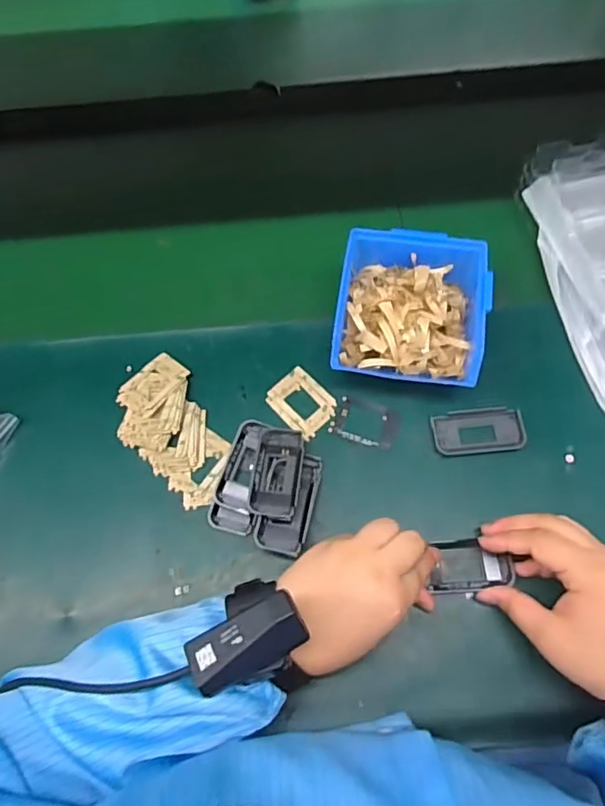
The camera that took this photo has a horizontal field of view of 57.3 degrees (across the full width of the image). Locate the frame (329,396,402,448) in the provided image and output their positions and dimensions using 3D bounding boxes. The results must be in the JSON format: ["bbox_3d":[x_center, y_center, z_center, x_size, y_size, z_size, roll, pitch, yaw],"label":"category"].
[{"bbox_3d":[0.056,0.018,0.489,0.056,0.004,0.039,19,71,12],"label":"frame"}]

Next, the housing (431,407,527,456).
[{"bbox_3d":[0.152,0.024,0.478,0.077,0.004,0.037,-5,76,0],"label":"housing"}]

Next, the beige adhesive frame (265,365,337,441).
[{"bbox_3d":[0.001,-0.001,0.501,0.046,0.007,0.060,-43,70,-16],"label":"beige adhesive frame"}]

